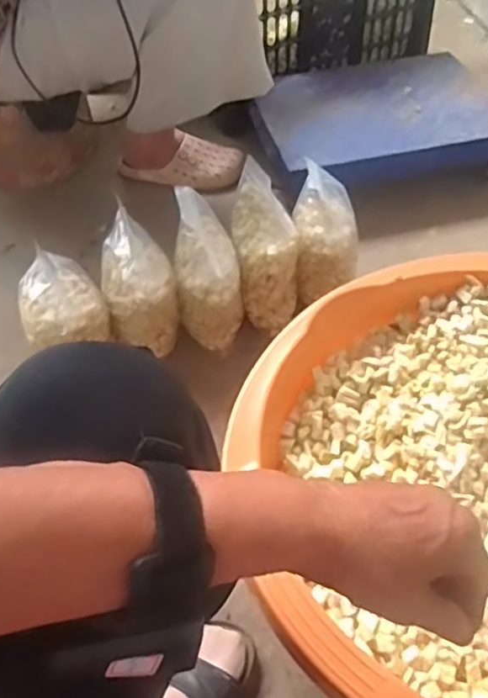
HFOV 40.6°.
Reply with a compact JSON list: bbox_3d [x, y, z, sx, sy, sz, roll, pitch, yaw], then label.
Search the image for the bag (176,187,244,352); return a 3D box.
[{"bbox_3d":[-0.049,-0.100,0.886,0.082,0.172,0.147,-6,50,-2],"label":"bag"}]

